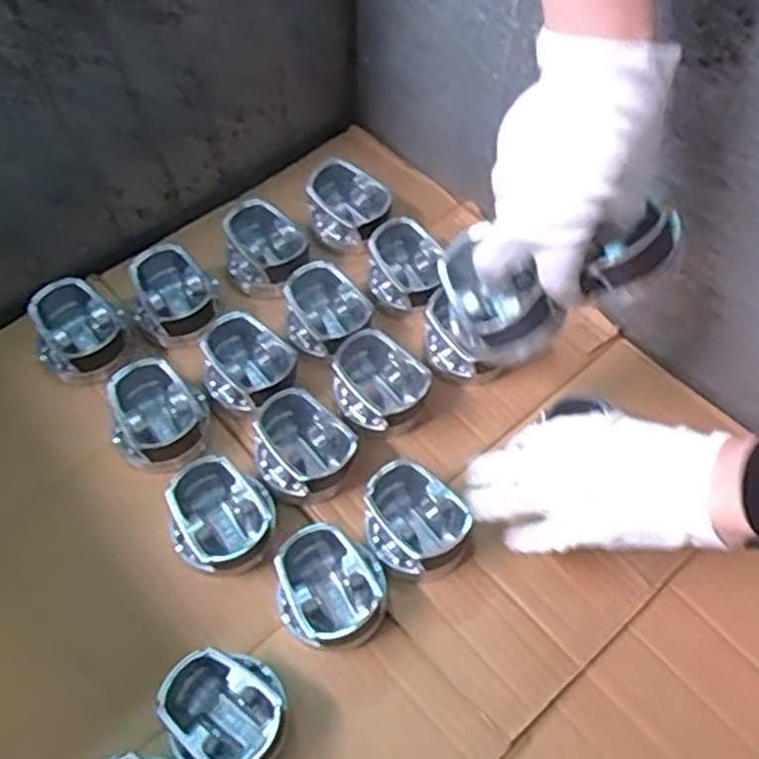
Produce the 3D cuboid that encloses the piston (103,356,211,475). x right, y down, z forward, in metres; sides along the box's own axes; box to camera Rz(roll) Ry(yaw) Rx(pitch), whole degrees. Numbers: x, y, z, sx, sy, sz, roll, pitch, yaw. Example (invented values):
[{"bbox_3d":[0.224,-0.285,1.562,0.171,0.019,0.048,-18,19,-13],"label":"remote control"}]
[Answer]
[{"bbox_3d":[-0.171,0.029,0.588,0.072,0.057,0.076,0,59,0],"label":"piston"}]

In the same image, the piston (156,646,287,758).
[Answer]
[{"bbox_3d":[-0.096,0.212,0.480,0.070,0.047,0.077,0,59,0],"label":"piston"}]

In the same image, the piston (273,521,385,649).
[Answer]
[{"bbox_3d":[-0.034,0.144,0.521,0.074,0.049,0.069,0,59,0],"label":"piston"}]

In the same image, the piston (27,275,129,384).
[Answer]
[{"bbox_3d":[-0.243,-0.041,0.624,0.071,0.050,0.079,-27,63,-15],"label":"piston"}]

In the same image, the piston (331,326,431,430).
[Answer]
[{"bbox_3d":[-0.001,0.002,0.612,0.077,0.043,0.071,39,66,20],"label":"piston"}]

